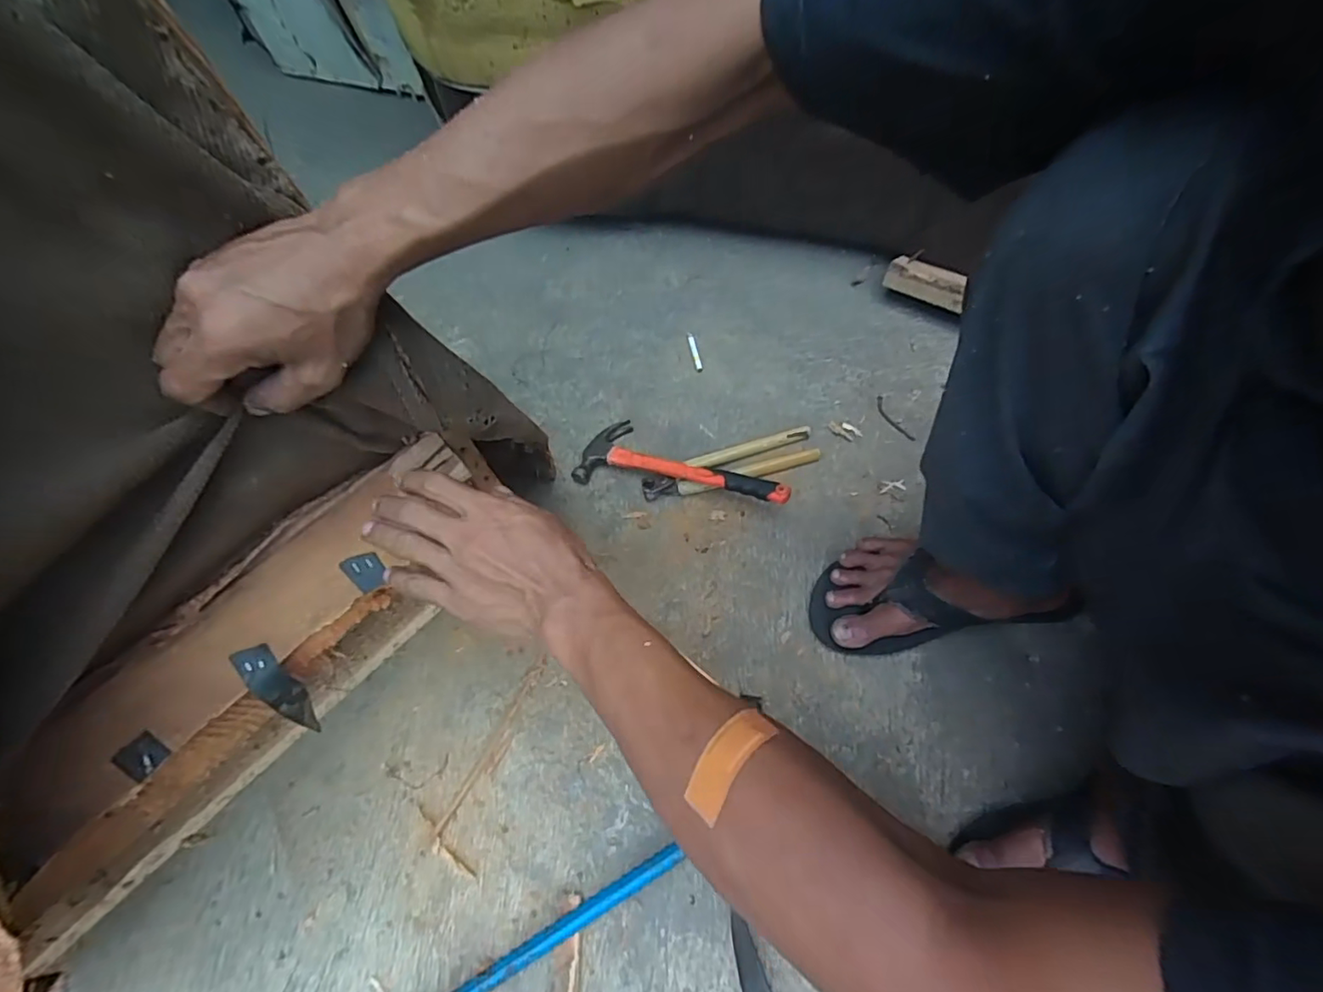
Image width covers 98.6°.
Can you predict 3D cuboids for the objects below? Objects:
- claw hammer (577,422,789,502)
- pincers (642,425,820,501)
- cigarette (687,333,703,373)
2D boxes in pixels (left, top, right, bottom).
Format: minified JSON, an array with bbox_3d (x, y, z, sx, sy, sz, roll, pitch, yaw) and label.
[{"bbox_3d":[0.027,-0.047,0.704,0.263,0.054,0.098,10,59,11],"label":"claw hammer"},{"bbox_3d":[0.085,-0.038,0.715,0.224,0.015,0.054,-16,58,-5],"label":"pincers"},{"bbox_3d":[0.047,-0.207,0.814,0.010,0.010,0.074,-11,60,-2],"label":"cigarette"}]

